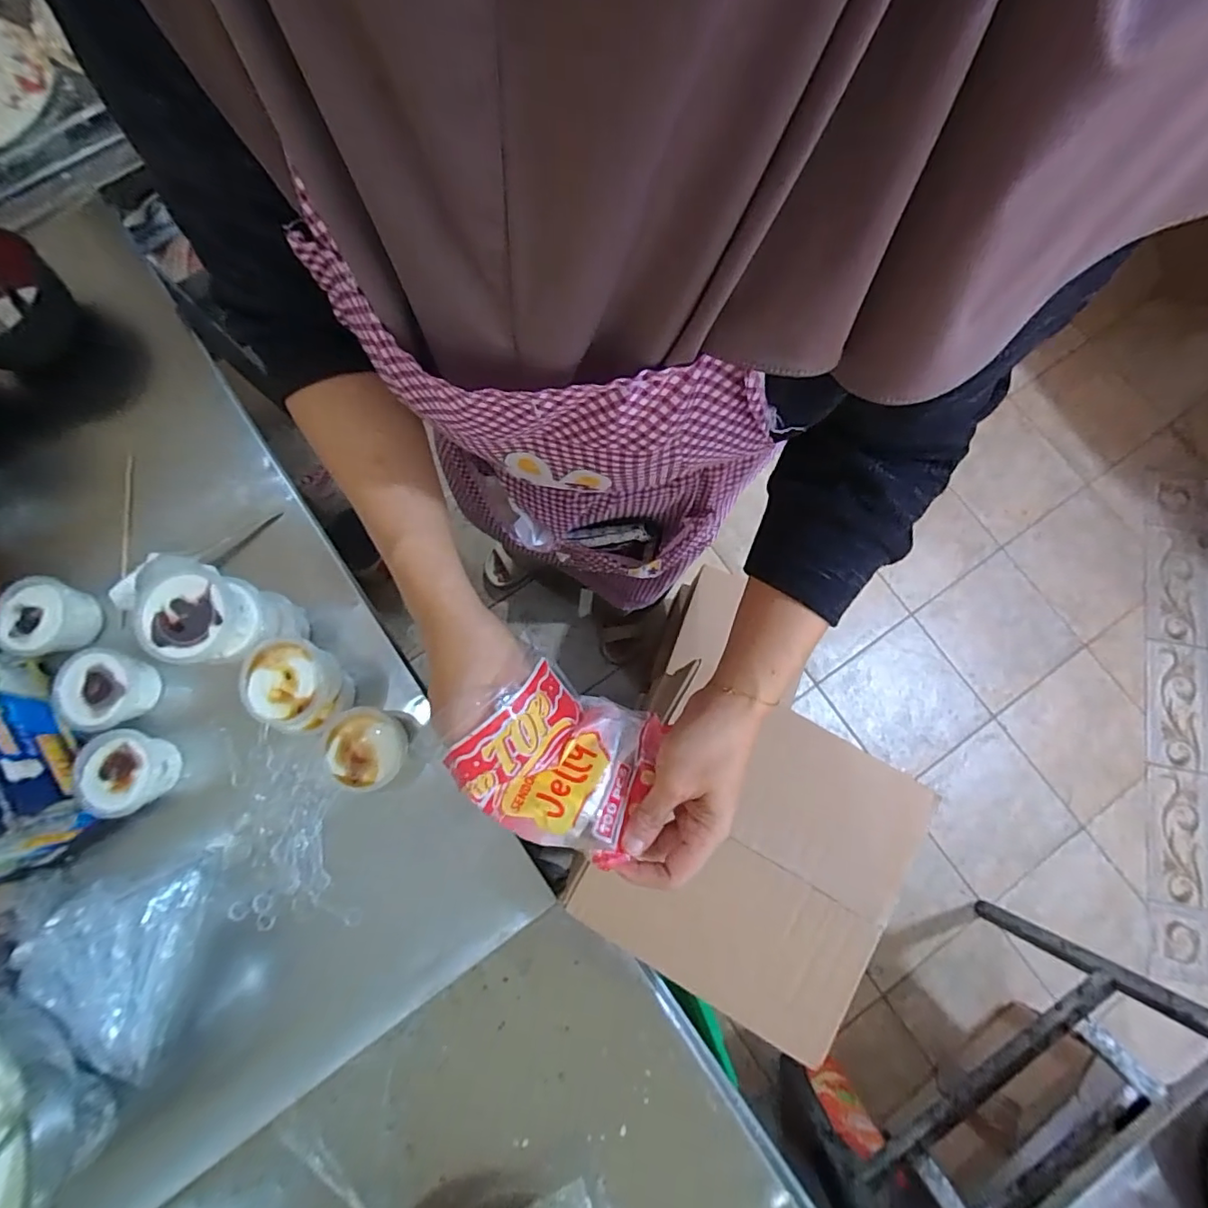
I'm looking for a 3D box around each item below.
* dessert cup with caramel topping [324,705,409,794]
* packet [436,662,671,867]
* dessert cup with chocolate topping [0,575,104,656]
[{"bbox_3d":[-0.221,0.137,0.519,0.068,0.045,0.070,0,79,-1],"label":"dessert cup with caramel topping"},{"bbox_3d":[-0.034,0.097,0.354,0.115,0.045,0.098,30,64,-17],"label":"packet"},{"bbox_3d":[-0.552,0.014,0.541,0.072,0.053,0.074,-17,80,-4],"label":"dessert cup with chocolate topping"}]

